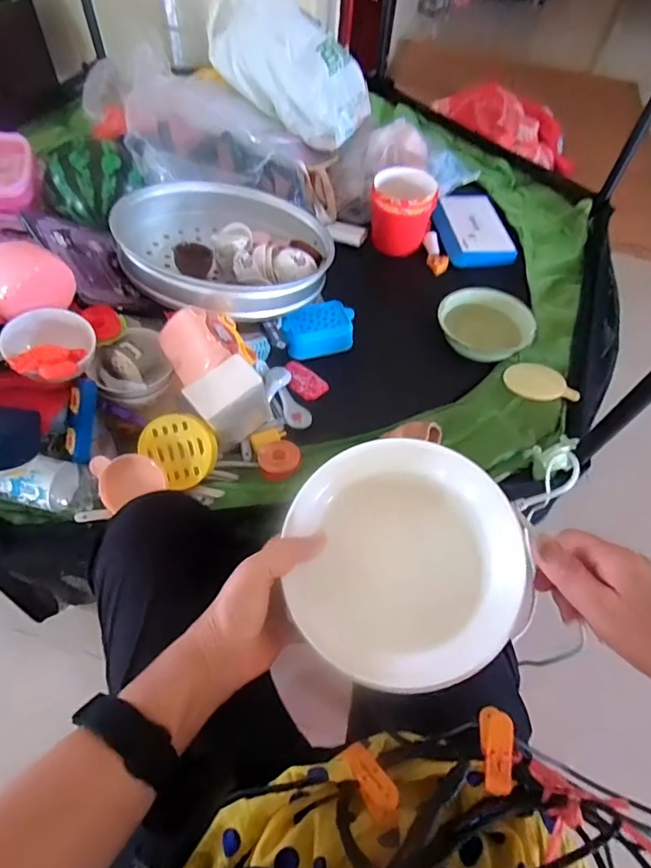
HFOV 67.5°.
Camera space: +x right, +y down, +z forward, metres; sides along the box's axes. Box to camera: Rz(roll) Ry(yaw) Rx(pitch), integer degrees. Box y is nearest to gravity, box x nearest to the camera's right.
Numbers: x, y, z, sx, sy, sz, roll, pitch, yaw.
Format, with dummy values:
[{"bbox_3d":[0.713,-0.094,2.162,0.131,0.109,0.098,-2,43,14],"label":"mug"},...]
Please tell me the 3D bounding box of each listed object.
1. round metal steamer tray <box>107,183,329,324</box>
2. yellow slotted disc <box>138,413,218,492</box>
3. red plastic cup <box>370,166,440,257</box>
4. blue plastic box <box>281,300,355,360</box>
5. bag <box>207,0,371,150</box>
[{"bbox_3d":[-0.173,-0.313,0.836,0.319,0.105,0.339,41,55,13],"label":"round metal steamer tray"},{"bbox_3d":[-0.191,0.017,0.649,0.089,0.017,0.101,-40,92,6],"label":"yellow slotted disc"},{"bbox_3d":[0.157,-0.463,1.014,0.129,0.114,0.137,2,55,-3],"label":"red plastic cup"},{"bbox_3d":[-0.013,-0.185,0.864,0.131,0.044,0.084,-14,57,-15],"label":"blue plastic box"},{"bbox_3d":[-0.078,-0.809,1.083,0.374,0.196,0.130,33,24,-12],"label":"bag"}]

